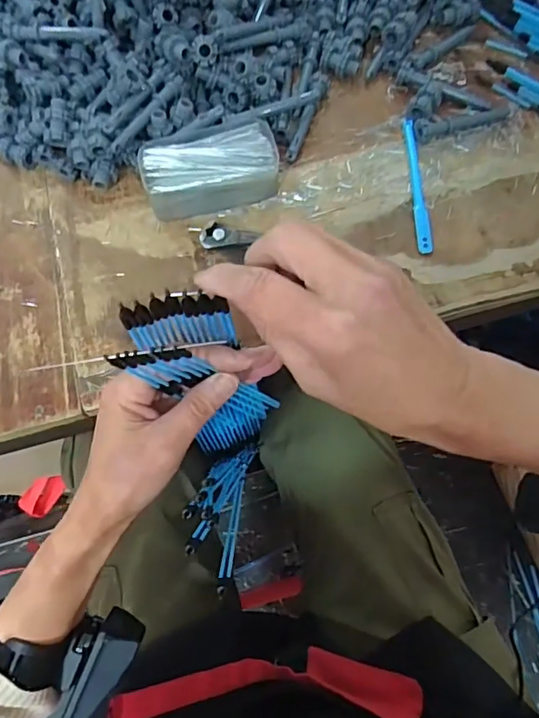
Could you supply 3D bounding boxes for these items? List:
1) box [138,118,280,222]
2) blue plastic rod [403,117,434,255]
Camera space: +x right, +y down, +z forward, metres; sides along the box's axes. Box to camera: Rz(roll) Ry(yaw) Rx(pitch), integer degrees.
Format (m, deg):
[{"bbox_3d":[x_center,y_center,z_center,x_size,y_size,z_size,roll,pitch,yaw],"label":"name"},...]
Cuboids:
[{"bbox_3d":[-0.051,-0.167,0.466,0.115,0.034,0.065,-15,70,-5],"label":"box"},{"bbox_3d":[0.135,-0.161,0.482,0.013,0.006,0.146,-1,69,0],"label":"blue plastic rod"}]

